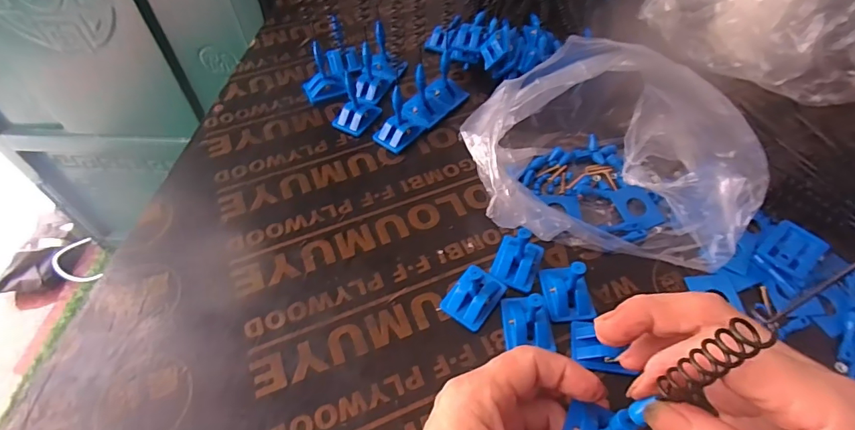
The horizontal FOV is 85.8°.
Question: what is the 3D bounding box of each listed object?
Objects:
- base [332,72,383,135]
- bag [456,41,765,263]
[{"bbox_3d":[-0.072,-0.114,0.456,0.031,0.047,0.047,26,58,20],"label":"base"},{"bbox_3d":[0.144,-0.052,0.362,0.222,0.114,0.151,2,53,3],"label":"bag"}]

